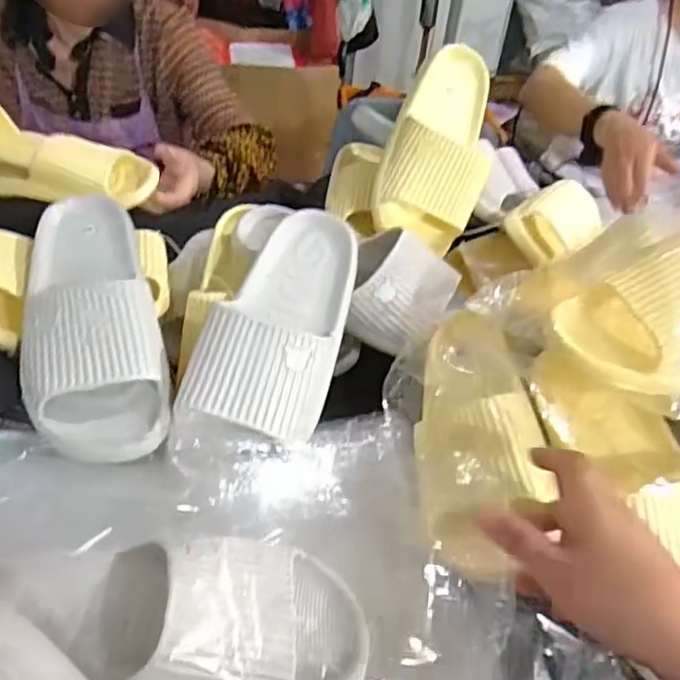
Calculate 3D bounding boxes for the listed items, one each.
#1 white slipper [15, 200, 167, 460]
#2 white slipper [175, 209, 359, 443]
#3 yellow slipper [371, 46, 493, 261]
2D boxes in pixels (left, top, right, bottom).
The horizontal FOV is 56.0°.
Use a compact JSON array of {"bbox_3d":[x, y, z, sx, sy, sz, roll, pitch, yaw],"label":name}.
[{"bbox_3d":[-0.211,-0.030,0.532,0.109,0.059,0.274,-8,57,-20],"label":"white slipper"},{"bbox_3d":[-0.046,-0.028,0.547,0.107,0.074,0.220,14,58,9],"label":"white slipper"},{"bbox_3d":[0.107,-0.211,0.683,0.105,0.058,0.223,13,75,7],"label":"yellow slipper"}]

